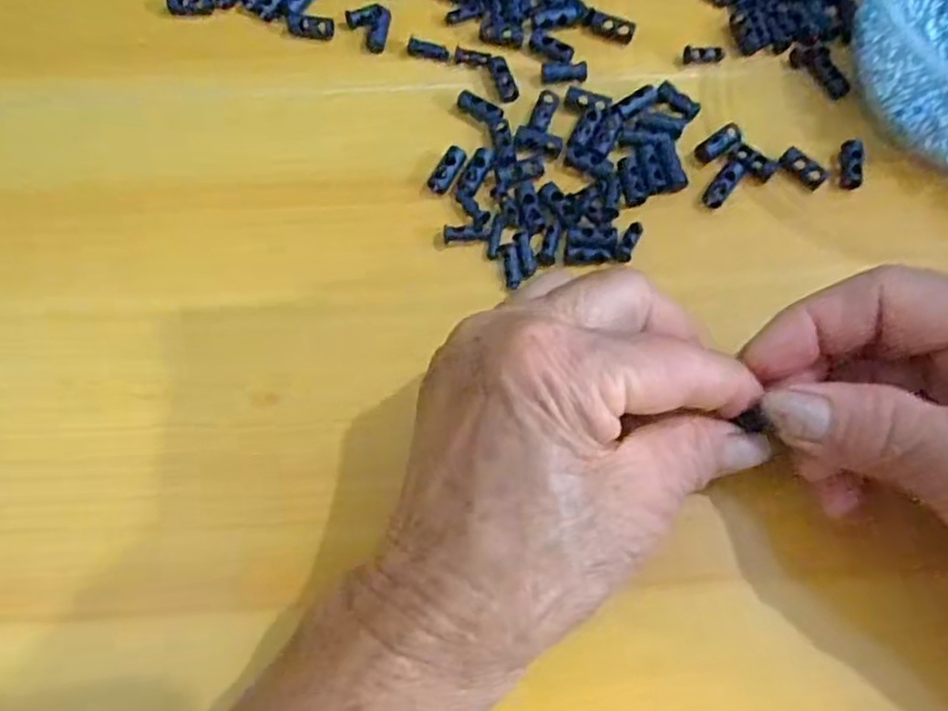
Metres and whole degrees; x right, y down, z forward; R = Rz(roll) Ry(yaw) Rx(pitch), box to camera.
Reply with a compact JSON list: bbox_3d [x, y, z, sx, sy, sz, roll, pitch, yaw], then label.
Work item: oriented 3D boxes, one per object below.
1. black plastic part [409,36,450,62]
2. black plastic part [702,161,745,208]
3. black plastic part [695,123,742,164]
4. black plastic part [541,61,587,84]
[{"bbox_3d":[-0.018,-0.125,0.289,0.017,0.004,0.006,15,69,5],"label":"black plastic part"},{"bbox_3d":[0.094,-0.065,0.266,0.007,0.007,0.021,36,72,12],"label":"black plastic part"},{"bbox_3d":[0.095,-0.082,0.273,0.020,0.005,0.008,-33,73,-13],"label":"black plastic part"},{"bbox_3d":[0.036,-0.115,0.284,0.018,0.004,0.009,-8,69,-4],"label":"black plastic part"}]

